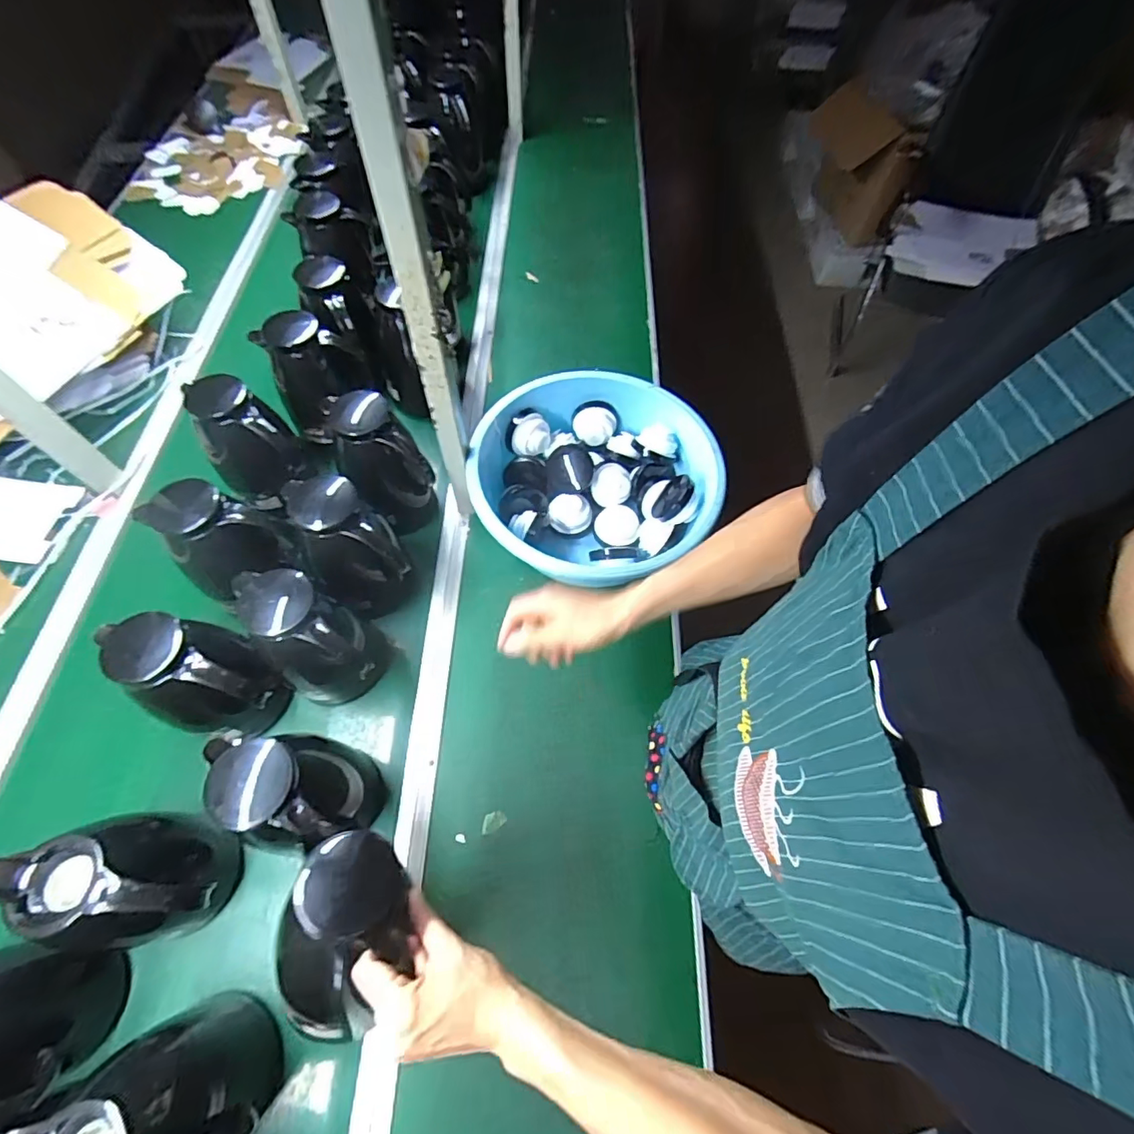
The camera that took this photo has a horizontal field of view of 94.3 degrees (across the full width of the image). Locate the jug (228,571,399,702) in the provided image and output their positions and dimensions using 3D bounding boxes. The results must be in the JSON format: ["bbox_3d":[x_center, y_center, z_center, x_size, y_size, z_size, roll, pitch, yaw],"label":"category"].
[{"bbox_3d":[-0.316,0.087,0.675,0.119,0.227,0.120,1,62,-2],"label":"jug"}]

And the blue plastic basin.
[{"bbox_3d":[0.055,-0.127,0.823,0.356,0.129,0.349,1,62,-2],"label":"blue plastic basin"}]

